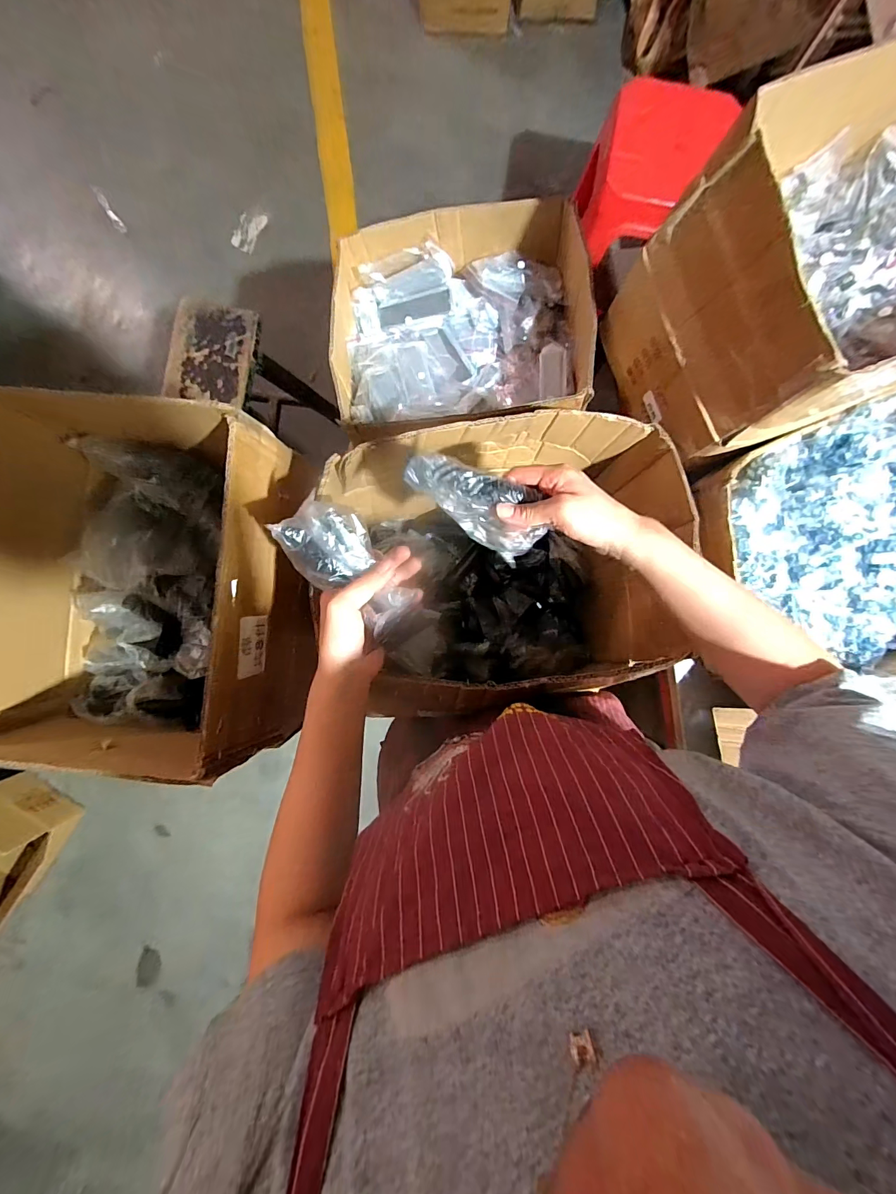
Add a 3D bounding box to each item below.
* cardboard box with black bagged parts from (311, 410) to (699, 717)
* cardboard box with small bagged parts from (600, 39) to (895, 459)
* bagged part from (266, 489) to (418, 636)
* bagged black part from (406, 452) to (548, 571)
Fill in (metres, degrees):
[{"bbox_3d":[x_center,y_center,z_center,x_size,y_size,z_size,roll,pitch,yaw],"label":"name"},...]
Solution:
[{"bbox_3d":[0.081,-0.041,0.601,0.417,0.299,0.335,-6,88,-1],"label":"cardboard box with black bagged parts"},{"bbox_3d":[0.407,-0.340,0.445,0.338,0.227,0.282,-22,88,-2],"label":"cardboard box with small bagged parts"},{"bbox_3d":[-0.095,-0.033,0.389,0.135,0.040,0.078,43,88,1],"label":"bagged part"},{"bbox_3d":[0.031,-0.103,0.414,0.148,0.040,0.072,33,119,-16],"label":"bagged black part"}]

